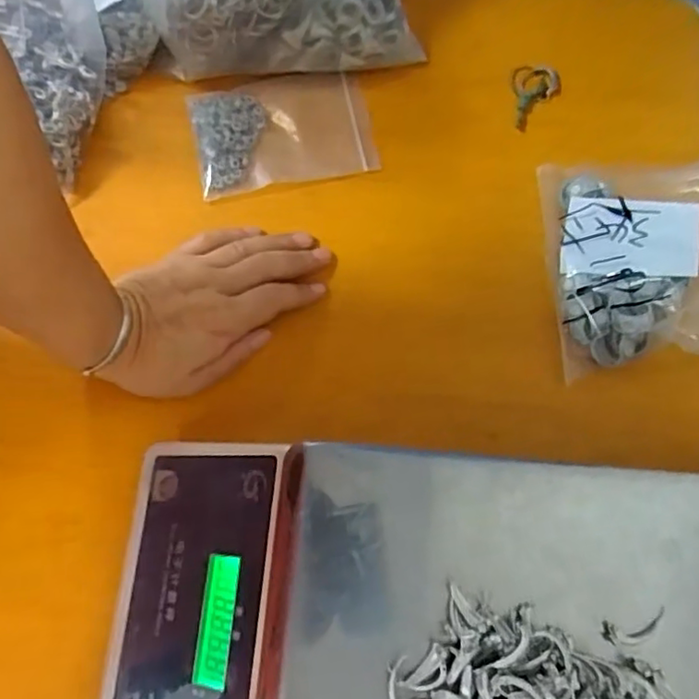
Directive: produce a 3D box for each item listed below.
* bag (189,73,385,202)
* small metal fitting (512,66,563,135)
[{"bbox_3d":[-0.046,-0.152,0.418,0.119,0.013,0.076,-11,75,-2],"label":"bag"},{"bbox_3d":[0.129,-0.176,0.425,0.034,0.009,0.046,14,76,4],"label":"small metal fitting"}]

